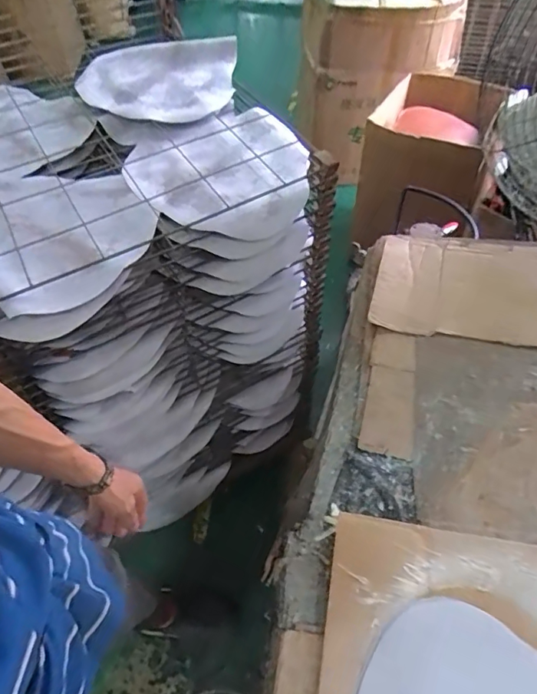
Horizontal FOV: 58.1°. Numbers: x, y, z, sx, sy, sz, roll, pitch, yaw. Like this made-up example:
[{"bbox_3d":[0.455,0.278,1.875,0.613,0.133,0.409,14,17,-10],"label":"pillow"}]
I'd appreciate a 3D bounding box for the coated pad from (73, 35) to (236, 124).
[{"bbox_3d":[-0.224,-0.537,0.973,0.304,0.051,0.259,0,53,0],"label":"coated pad"}]

